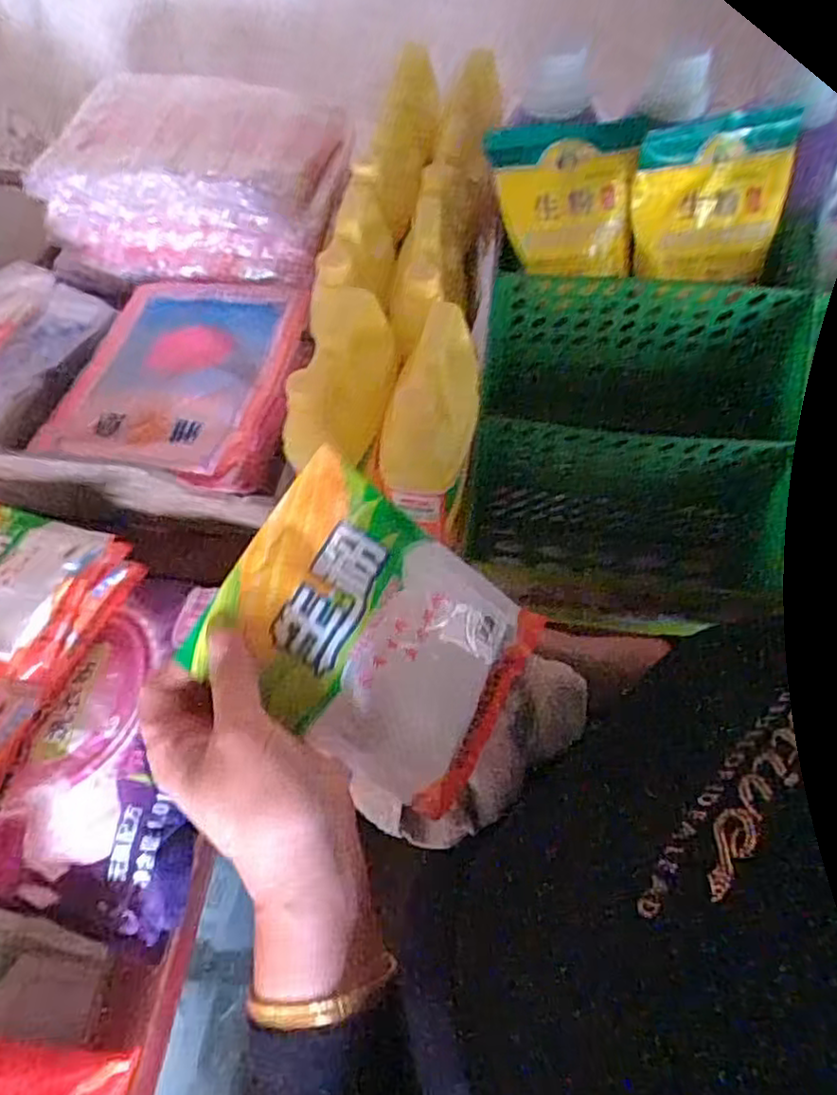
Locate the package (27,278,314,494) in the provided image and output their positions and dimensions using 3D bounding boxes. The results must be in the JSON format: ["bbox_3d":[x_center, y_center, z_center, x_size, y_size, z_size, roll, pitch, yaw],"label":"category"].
[{"bbox_3d":[-0.249,-0.185,0.732,0.243,0.040,0.298,9,57,8],"label":"package"}]

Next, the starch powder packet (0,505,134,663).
[{"bbox_3d":[-0.355,0.020,0.574,0.170,0.020,0.128,15,58,12],"label":"starch powder packet"}]

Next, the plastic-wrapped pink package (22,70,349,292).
[{"bbox_3d":[-0.267,-0.445,0.819,0.336,0.171,0.187,4,56,5],"label":"plastic-wrapped pink package"}]

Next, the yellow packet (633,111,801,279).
[{"bbox_3d":[0.231,-0.276,0.542,0.121,0.118,0.028,2,23,1],"label":"yellow packet"}]

